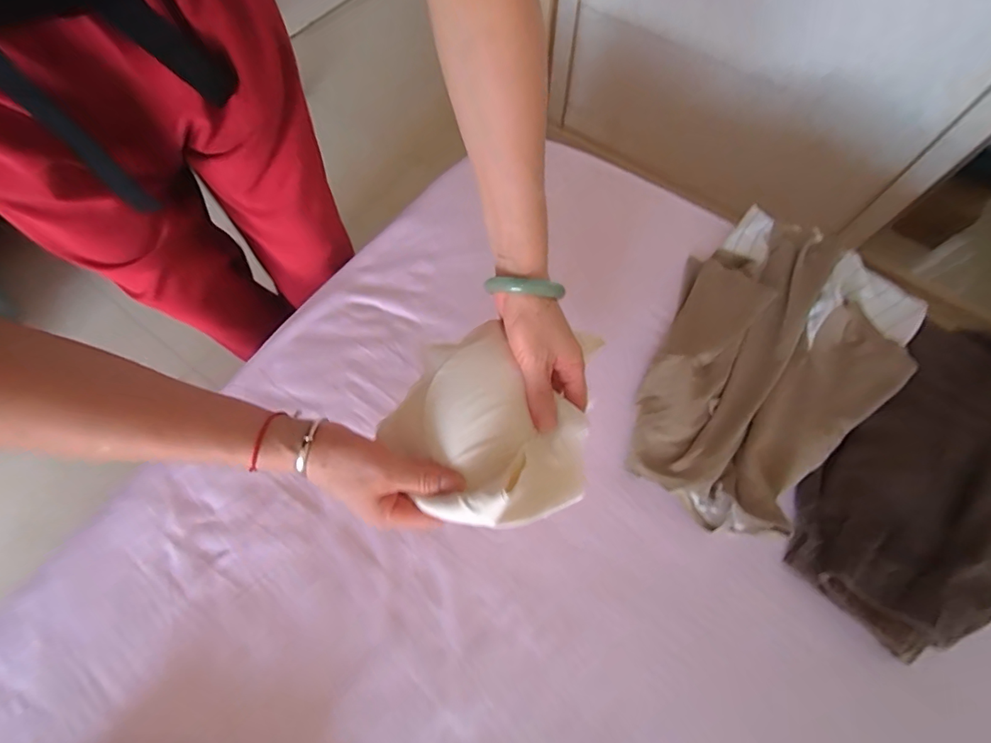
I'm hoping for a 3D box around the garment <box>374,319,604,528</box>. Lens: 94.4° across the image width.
[{"bbox_3d":[-0.001,0.029,0.355,0.155,0.049,0.170,0,68,1],"label":"garment"}]

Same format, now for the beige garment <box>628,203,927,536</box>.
[{"bbox_3d":[0.314,-0.022,0.531,0.245,0.045,0.412,40,74,15],"label":"beige garment"}]

